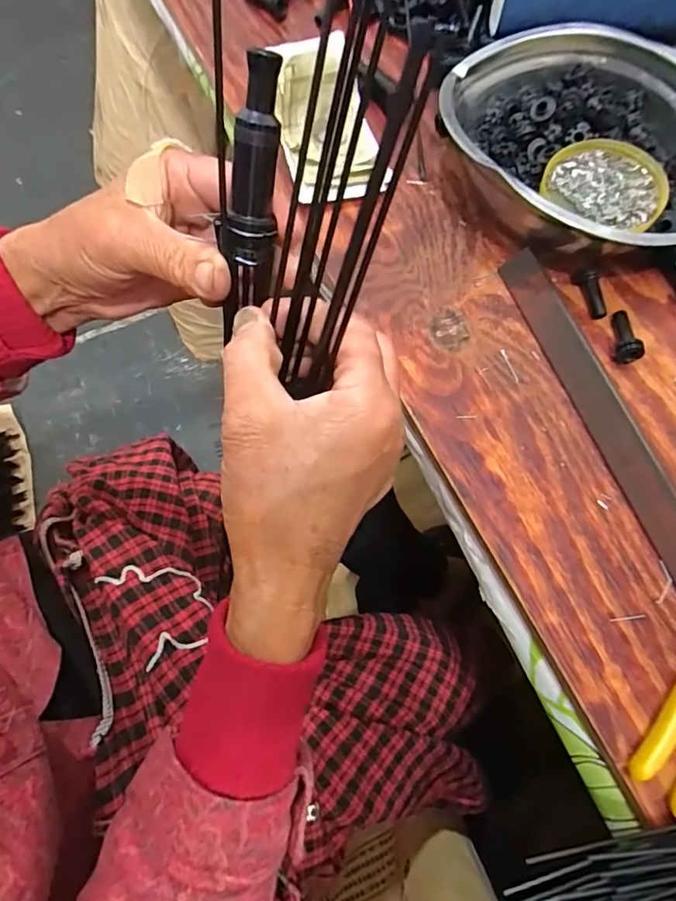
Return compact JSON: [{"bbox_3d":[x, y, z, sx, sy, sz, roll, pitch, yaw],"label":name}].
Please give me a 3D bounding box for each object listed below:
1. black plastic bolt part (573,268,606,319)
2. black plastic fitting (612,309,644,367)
[{"bbox_3d":[0.187,-0.116,0.388,0.012,0.015,0.040,-11,71,-6],"label":"black plastic bolt part"},{"bbox_3d":[0.204,-0.081,0.377,0.018,0.022,0.039,8,58,1],"label":"black plastic fitting"}]

